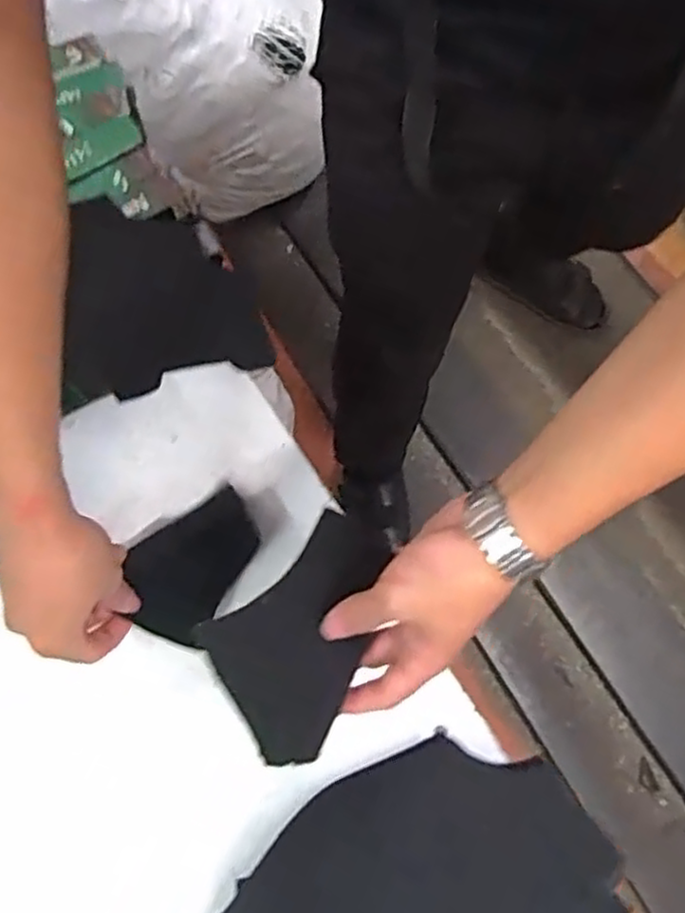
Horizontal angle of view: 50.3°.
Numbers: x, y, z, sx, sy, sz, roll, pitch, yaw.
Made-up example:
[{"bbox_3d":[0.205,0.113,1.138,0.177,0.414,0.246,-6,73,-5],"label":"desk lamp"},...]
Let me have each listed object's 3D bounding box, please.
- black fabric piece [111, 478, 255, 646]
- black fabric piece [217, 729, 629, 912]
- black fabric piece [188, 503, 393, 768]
[{"bbox_3d":[-0.118,0.079,0.560,0.081,0.014,0.118,25,72,8],"label":"black fabric piece"},{"bbox_3d":[0.046,0.299,0.475,0.257,0.019,0.180,-27,73,-10],"label":"black fabric piece"},{"bbox_3d":[-0.017,0.110,0.461,0.137,0.009,0.098,-42,80,-18],"label":"black fabric piece"}]

